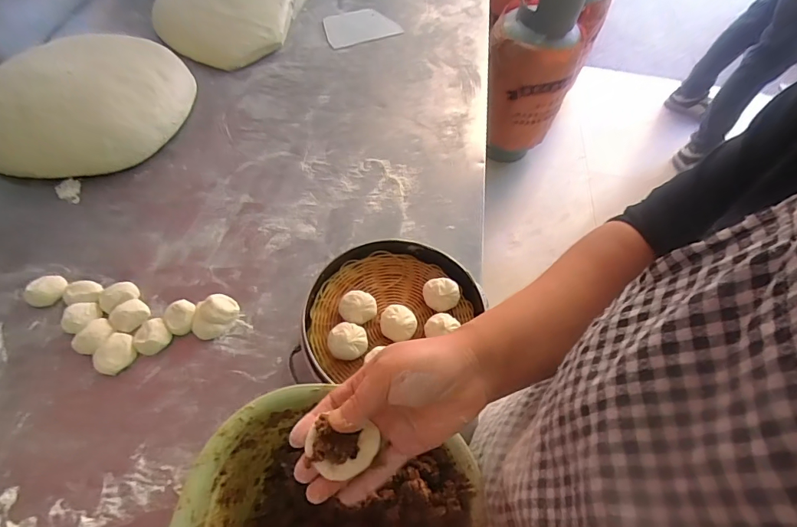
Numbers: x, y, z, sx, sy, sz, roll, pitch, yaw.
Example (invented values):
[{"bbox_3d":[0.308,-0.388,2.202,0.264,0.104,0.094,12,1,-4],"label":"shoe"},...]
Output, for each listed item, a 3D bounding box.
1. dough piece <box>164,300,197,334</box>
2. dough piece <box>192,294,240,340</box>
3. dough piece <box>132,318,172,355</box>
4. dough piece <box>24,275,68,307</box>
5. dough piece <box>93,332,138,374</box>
[{"bbox_3d":[-0.249,0.061,0.501,0.034,0.019,0.036,4,55,-5],"label":"dough piece"},{"bbox_3d":[-0.213,0.059,0.502,0.043,0.023,0.053,24,55,9],"label":"dough piece"},{"bbox_3d":[-0.276,0.082,0.490,0.037,0.019,0.034,4,55,-5],"label":"dough piece"},{"bbox_3d":[-0.411,0.032,0.510,0.045,0.016,0.032,-28,63,-24],"label":"dough piece"},{"bbox_3d":[-0.308,0.099,0.478,0.036,0.017,0.044,28,56,12],"label":"dough piece"}]

